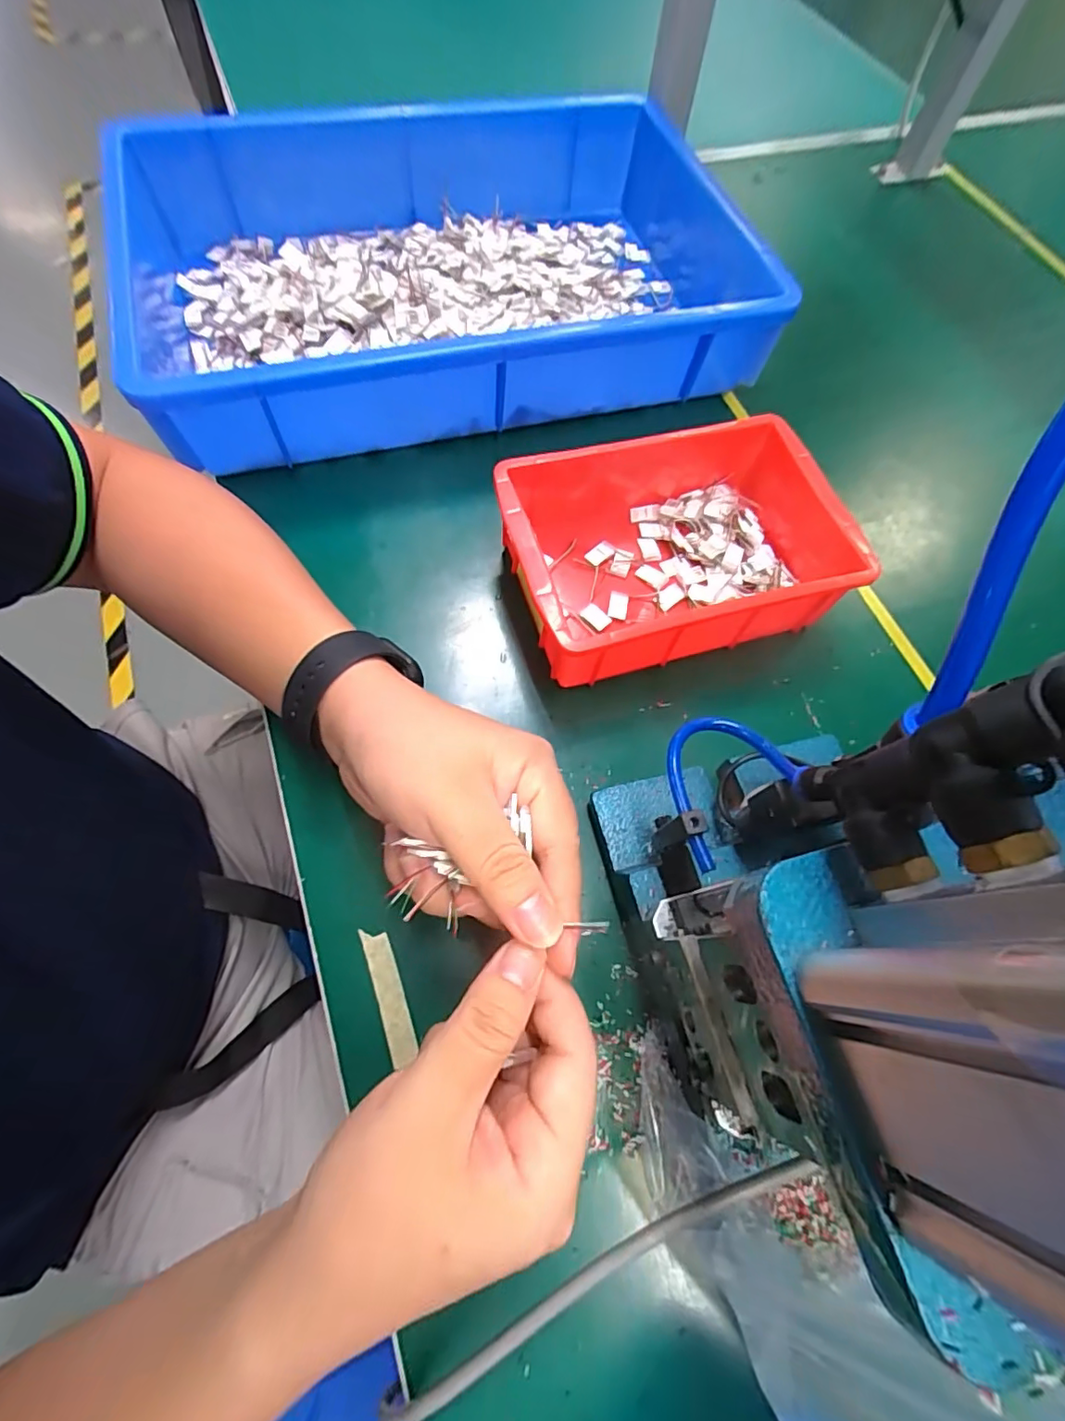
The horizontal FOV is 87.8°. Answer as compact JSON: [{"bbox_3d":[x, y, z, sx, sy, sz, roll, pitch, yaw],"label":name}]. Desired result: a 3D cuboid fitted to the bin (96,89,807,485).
[{"bbox_3d":[-0.046,-0.318,0.405,0.433,0.092,0.250,-16,70,-8],"label":"bin"}]

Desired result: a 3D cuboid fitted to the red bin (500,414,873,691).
[{"bbox_3d":[0.088,-0.105,0.340,0.204,0.058,0.141,-15,68,-9],"label":"red bin"}]

